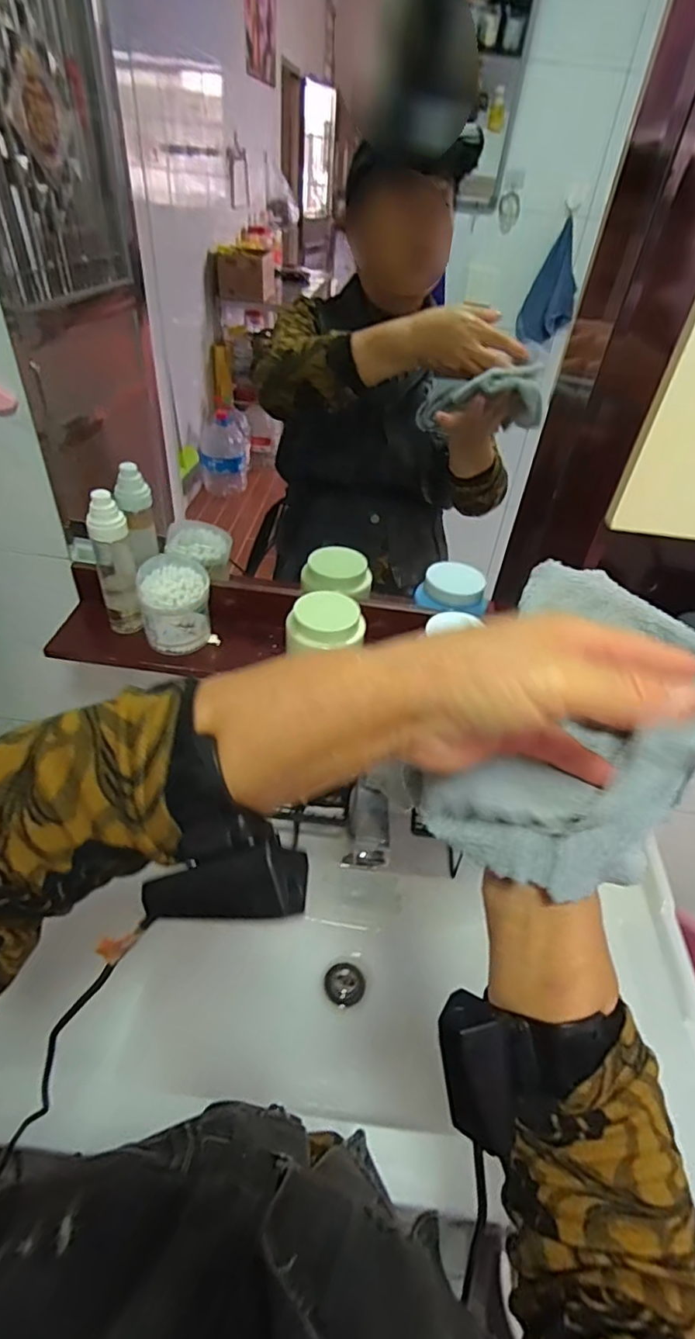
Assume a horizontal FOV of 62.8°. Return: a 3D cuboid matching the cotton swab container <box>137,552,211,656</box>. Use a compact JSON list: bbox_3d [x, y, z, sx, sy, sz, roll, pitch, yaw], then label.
[{"bbox_3d":[-0.190,-0.072,0.625,0.073,0.075,0.081,-13,46,-20],"label":"cotton swab container"}]

